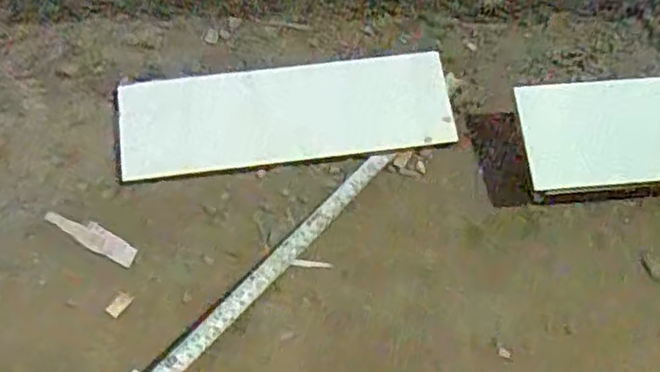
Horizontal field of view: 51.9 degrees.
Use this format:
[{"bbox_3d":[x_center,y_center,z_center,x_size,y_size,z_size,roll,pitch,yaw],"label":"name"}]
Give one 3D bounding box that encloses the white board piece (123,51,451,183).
[{"bbox_3d":[-0.041,-0.067,0.634,0.303,0.012,0.096,-7,79,-3],"label":"white board piece"}]

